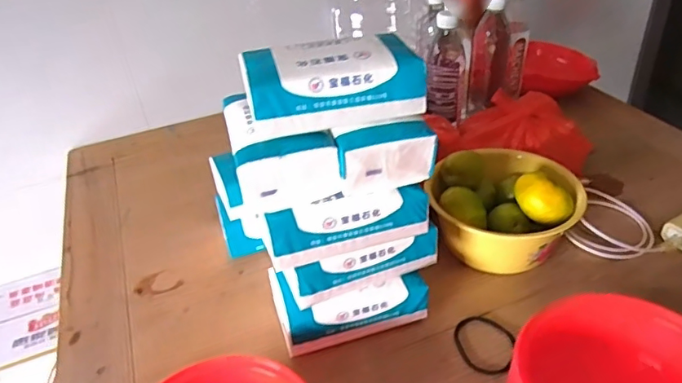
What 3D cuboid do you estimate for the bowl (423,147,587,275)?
[{"bbox_3d":[0.200,0.026,0.657,0.178,0.105,0.144,-6,36,0],"label":"bowl"}]

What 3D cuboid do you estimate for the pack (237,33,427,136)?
[{"bbox_3d":[-0.012,-0.100,0.486,0.161,0.057,0.083,-14,36,-11],"label":"pack"}]

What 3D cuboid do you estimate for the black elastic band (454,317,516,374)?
[{"bbox_3d":[0.151,0.162,0.559,0.062,0.006,0.068,-3,35,2],"label":"black elastic band"}]

